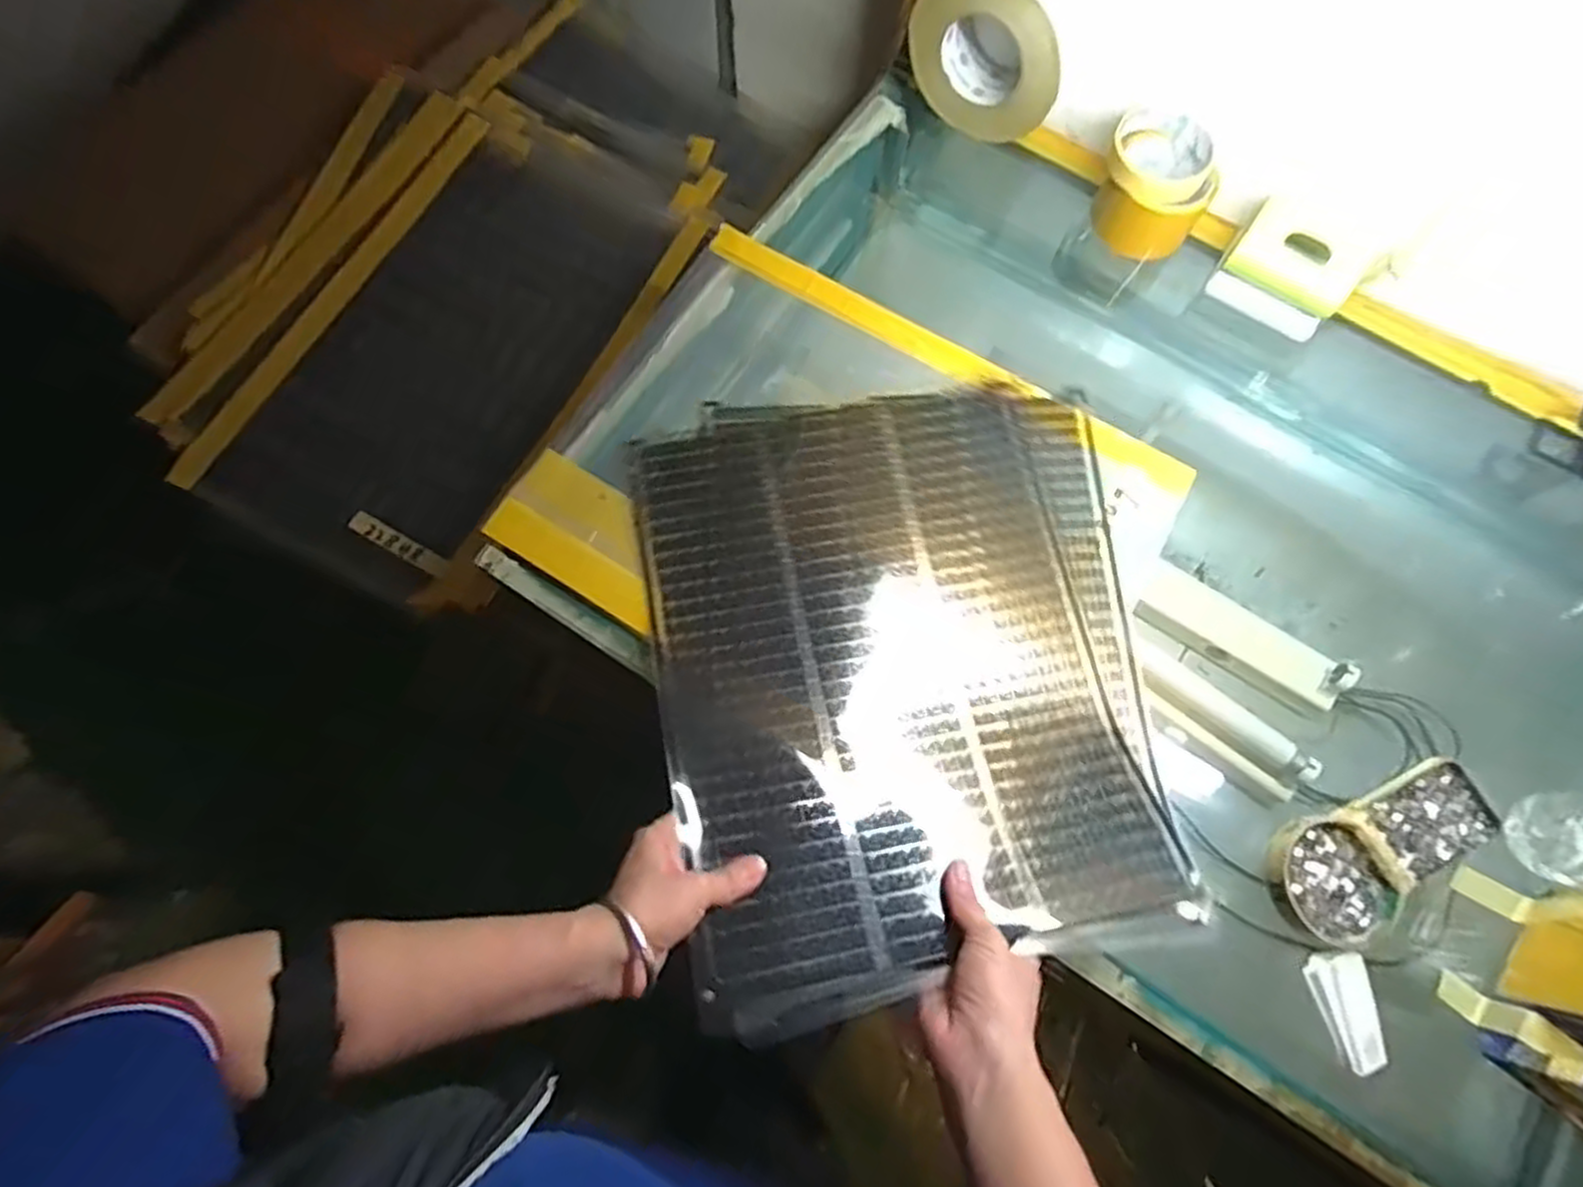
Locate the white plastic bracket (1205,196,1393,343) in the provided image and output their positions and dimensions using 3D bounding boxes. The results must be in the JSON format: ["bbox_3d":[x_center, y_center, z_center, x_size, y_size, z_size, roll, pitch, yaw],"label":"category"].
[{"bbox_3d":[0.438,-0.283,0.663,0.108,0.083,0.062,31,74,8],"label":"white plastic bracket"}]

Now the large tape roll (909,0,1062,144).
[{"bbox_3d":[0.176,-0.482,0.674,0.142,0.125,0.068,24,73,6],"label":"large tape roll"}]

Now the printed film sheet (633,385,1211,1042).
[{"bbox_3d":[0.086,0.039,0.557,0.361,0.061,0.433,-8,73,-4],"label":"printed film sheet"}]

